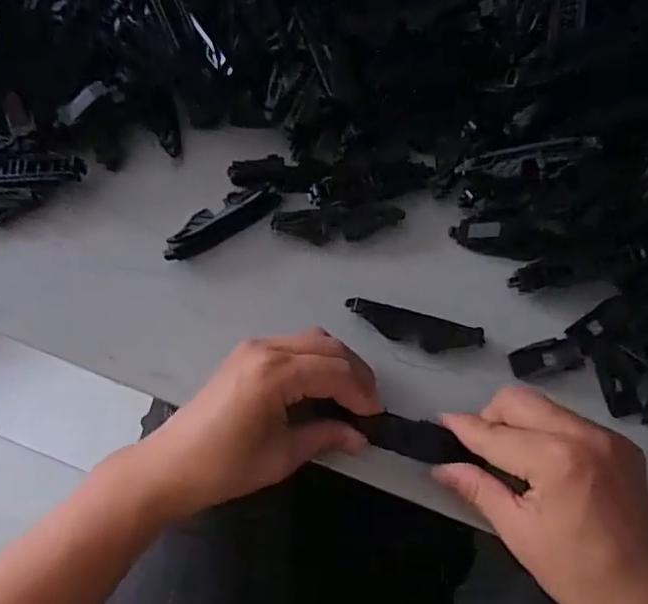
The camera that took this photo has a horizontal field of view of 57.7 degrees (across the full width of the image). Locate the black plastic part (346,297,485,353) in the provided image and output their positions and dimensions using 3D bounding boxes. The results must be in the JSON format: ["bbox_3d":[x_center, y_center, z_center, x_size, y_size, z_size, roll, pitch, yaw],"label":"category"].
[{"bbox_3d":[0.053,0.016,0.346,0.080,0.012,0.018,14,71,6],"label":"black plastic part"}]

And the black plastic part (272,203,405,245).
[{"bbox_3d":[0.009,-0.050,0.369,0.080,0.011,0.020,-7,70,-1],"label":"black plastic part"}]

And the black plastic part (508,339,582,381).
[{"bbox_3d":[0.129,0.032,0.340,0.038,0.005,0.019,-13,71,-4],"label":"black plastic part"}]

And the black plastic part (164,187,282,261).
[{"bbox_3d":[-0.066,-0.051,0.371,0.076,0.010,0.025,-29,73,-9],"label":"black plastic part"}]

